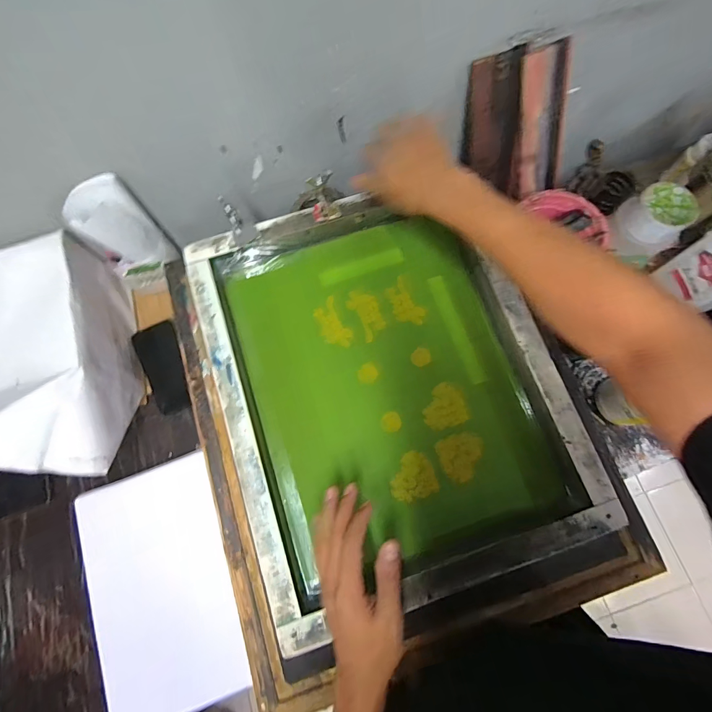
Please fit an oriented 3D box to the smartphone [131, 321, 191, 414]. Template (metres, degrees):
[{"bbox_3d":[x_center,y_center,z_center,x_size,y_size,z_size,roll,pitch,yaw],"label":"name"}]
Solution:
[{"bbox_3d":[-0.344,0.024,0.659,0.066,0.015,0.156,-14,96,-4],"label":"smartphone"}]

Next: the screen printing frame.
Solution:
[{"bbox_3d":[0.036,0.036,0.477,0.411,0.054,0.508,-18,77,-5],"label":"screen printing frame"}]

